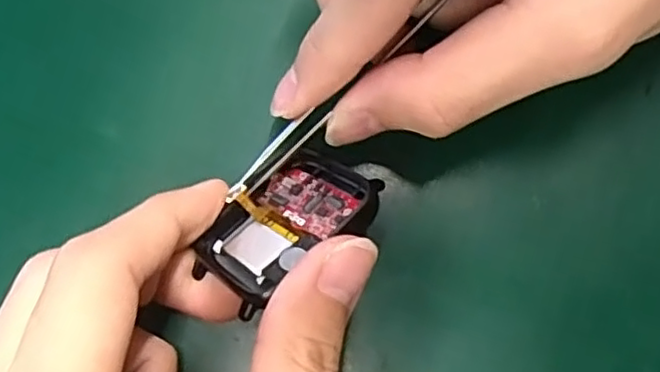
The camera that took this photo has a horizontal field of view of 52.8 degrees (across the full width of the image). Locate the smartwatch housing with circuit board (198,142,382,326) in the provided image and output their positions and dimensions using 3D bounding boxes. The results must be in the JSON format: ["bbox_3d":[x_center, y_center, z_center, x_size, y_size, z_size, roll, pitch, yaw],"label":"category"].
[{"bbox_3d":[-0.012,0.009,0.173,0.047,0.007,0.036,-38,42,-16],"label":"smartwatch housing with circuit board"}]

